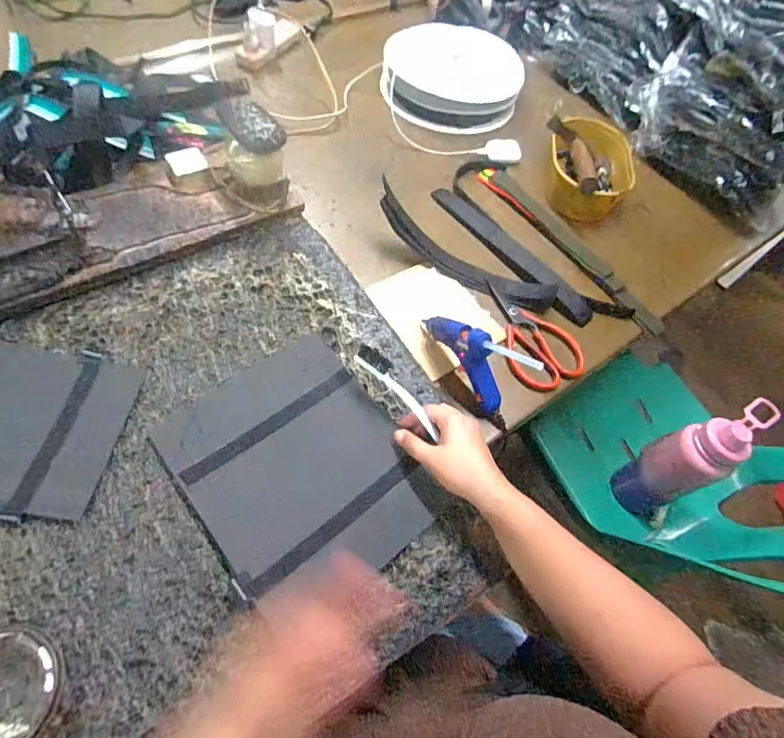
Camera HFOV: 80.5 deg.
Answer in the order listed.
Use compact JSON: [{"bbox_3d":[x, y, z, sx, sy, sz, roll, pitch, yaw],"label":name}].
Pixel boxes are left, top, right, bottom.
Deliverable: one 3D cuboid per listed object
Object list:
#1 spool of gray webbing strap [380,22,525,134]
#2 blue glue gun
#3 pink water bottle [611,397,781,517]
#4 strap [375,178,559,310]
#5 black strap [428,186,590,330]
[{"bbox_3d":[0.112,-0.550,0.852,0.252,0.058,0.262,3,59,-5],"label":"spool of gray webbing strap"},{"bbox_3d":[0.089,-0.018,0.514,0.023,0.133,0.140,-28,67,-22],"label":"blue glue gun"},{"bbox_3d":[0.491,0.148,0.767,0.149,0.257,0.090,-25,65,-20],"label":"pink water bottle"},{"bbox_3d":[0.095,-0.153,0.629,0.276,0.058,0.044,30,62,-3],"label":"strap"},{"bbox_3d":[0.167,-0.176,0.674,0.041,0.023,0.303,-35,69,-24],"label":"black strap"}]

